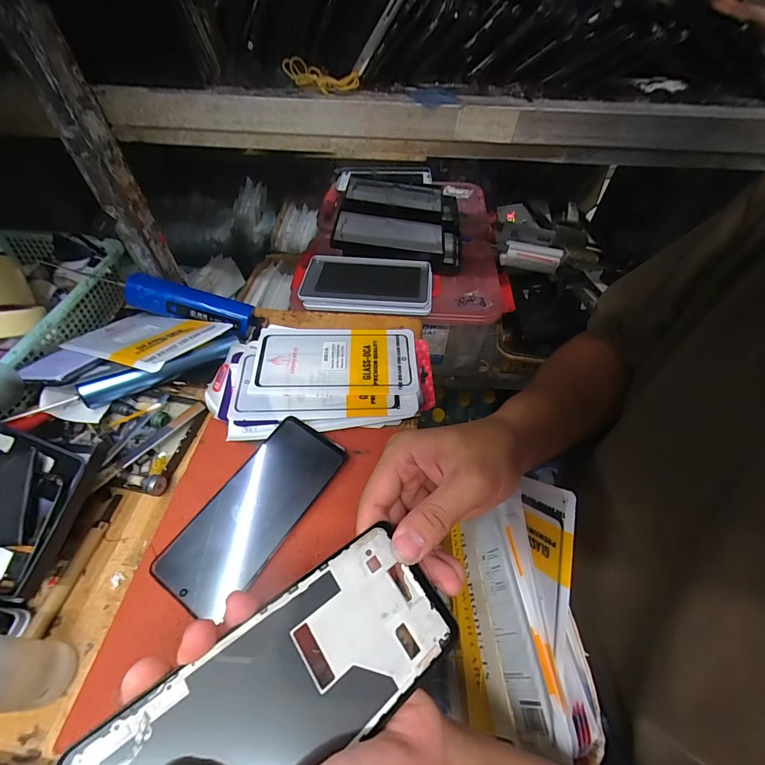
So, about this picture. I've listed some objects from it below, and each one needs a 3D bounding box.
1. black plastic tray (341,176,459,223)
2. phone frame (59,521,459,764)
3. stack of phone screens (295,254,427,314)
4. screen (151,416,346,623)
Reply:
[{"bbox_3d":[0.035,-0.324,0.651,0.200,0.023,0.114,8,56,0],"label":"black plastic tray"},{"bbox_3d":[-0.039,0.140,0.171,0.160,0.004,0.072,-26,67,-33],"label":"phone frame"},{"bbox_3d":[-0.023,-0.147,0.541,0.185,0.021,0.103,6,52,4],"label":"stack of phone screens"},{"bbox_3d":[-0.107,0.104,0.312,0.073,0.007,0.162,31,63,15],"label":"screen"}]

